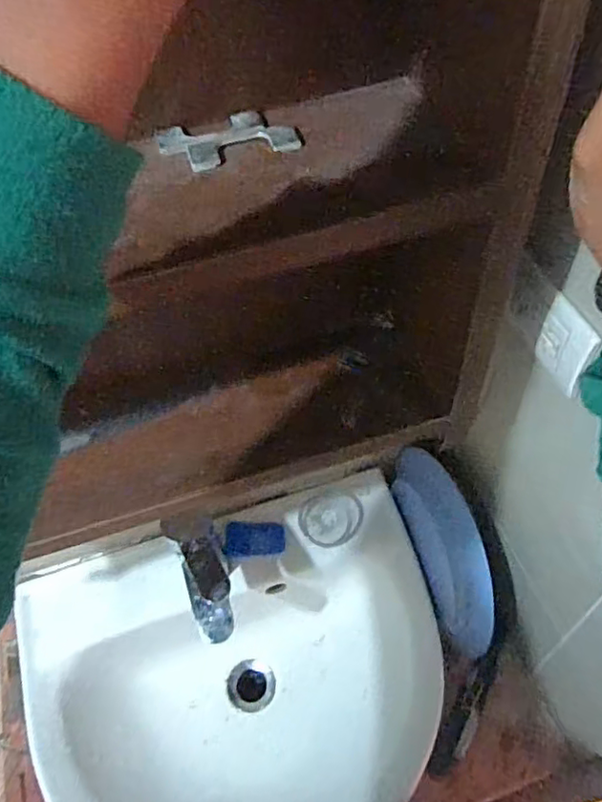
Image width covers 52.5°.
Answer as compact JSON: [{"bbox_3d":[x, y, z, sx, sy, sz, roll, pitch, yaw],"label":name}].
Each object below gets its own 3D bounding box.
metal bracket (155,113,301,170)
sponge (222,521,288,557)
[{"bbox_3d":[-0.043,-0.154,0.358,0.078,0.007,0.046,-14,53,-5],"label":"metal bracket"},{"bbox_3d":[-0.056,0.169,0.751,0.071,0.020,0.041,-4,53,2],"label":"sponge"}]

